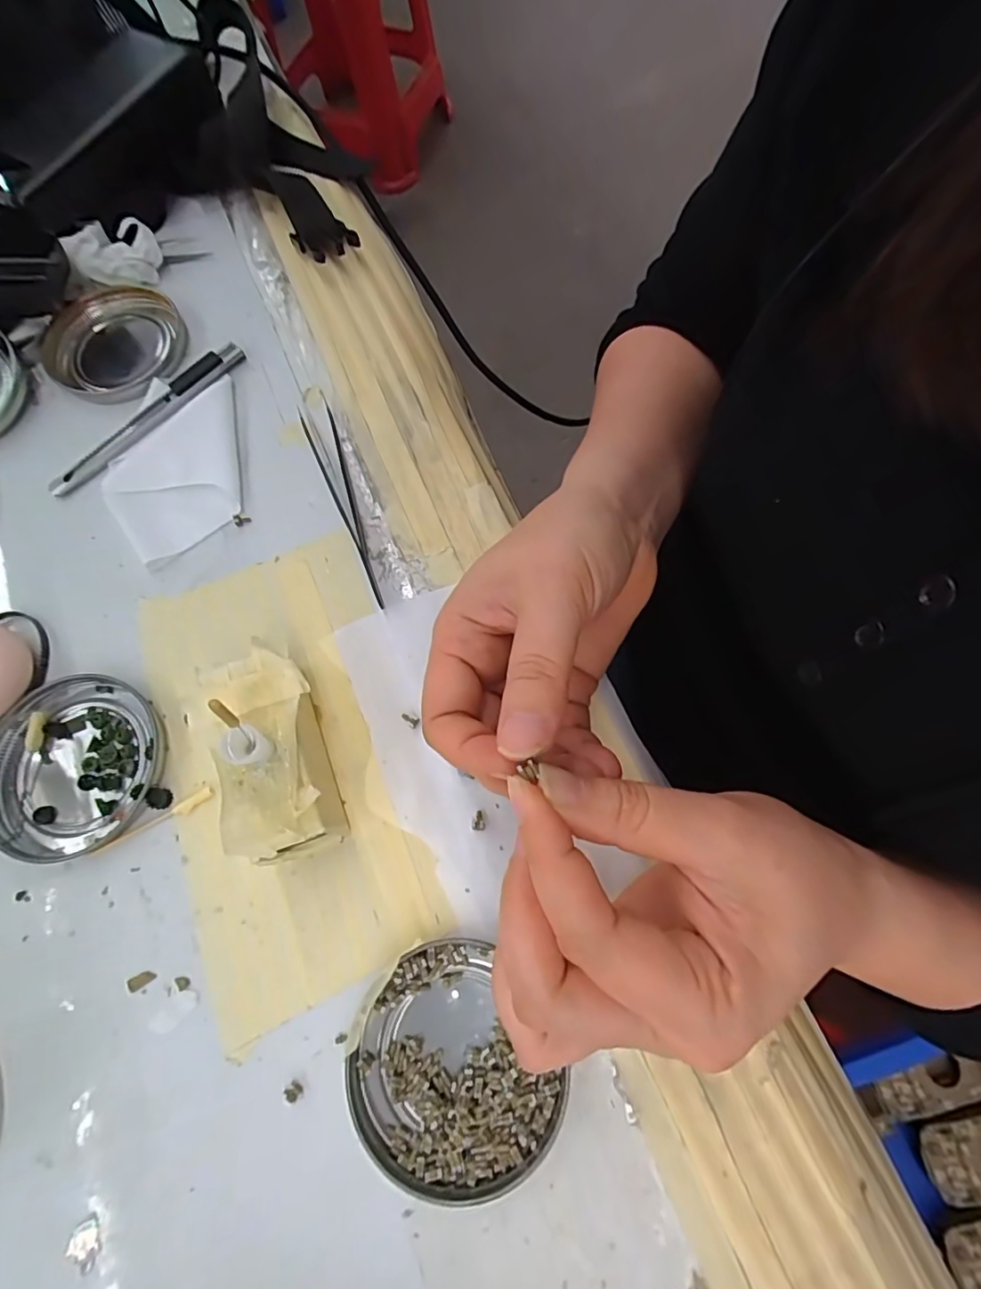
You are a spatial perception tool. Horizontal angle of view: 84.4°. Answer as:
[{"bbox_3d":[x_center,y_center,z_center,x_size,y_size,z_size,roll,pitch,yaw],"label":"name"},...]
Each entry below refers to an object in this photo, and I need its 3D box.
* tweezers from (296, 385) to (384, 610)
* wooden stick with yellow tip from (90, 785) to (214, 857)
[{"bbox_3d":[-0.078,-0.083,0.282,0.016,0.005,0.144,-22,72,-5],"label":"tweezers"},{"bbox_3d":[-0.146,0.078,0.234,0.055,0.004,0.007,-30,73,-7],"label":"wooden stick with yellow tip"}]

